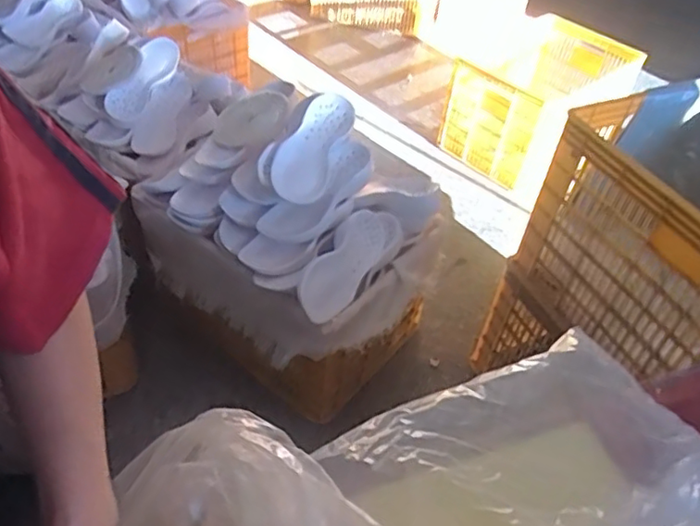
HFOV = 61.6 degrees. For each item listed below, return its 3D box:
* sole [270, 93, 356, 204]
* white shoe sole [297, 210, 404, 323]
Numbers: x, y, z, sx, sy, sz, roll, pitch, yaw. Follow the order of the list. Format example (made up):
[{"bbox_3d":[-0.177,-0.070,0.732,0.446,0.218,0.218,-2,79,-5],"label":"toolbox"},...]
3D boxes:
[{"bbox_3d":[-0.080,-0.254,1.280,0.119,0.041,0.307,16,60,10],"label":"sole"},{"bbox_3d":[-0.002,-0.007,1.262,0.127,0.034,0.329,45,63,-3],"label":"white shoe sole"}]

